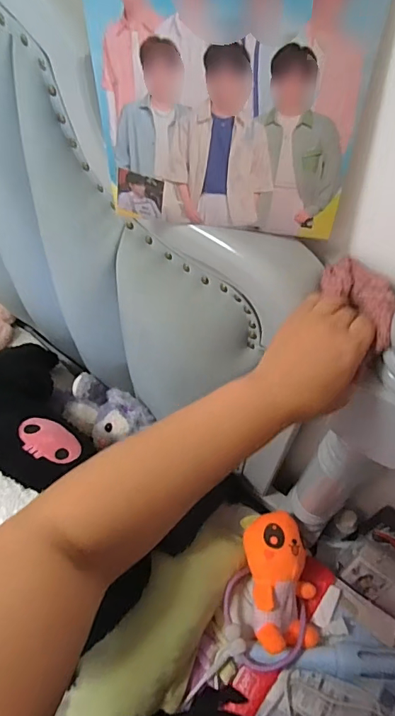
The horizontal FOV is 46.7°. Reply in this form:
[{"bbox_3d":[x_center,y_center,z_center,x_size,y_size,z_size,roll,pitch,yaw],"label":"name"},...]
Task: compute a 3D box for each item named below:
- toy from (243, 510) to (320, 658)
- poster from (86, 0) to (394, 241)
[{"bbox_3d":[0.138,0.363,0.752,0.109,0.077,0.197,-4,57,-2],"label":"toy"},{"bbox_3d":[0.022,-0.214,0.333,0.204,0.278,0.008,10,52,8],"label":"poster"}]

